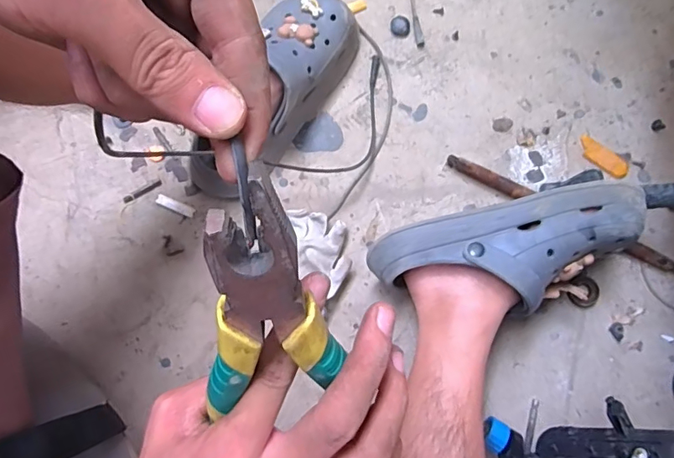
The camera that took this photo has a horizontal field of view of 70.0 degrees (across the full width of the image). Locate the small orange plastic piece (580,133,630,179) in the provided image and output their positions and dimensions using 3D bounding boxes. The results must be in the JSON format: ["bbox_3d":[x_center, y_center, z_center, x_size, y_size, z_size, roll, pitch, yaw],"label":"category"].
[{"bbox_3d":[0.326,-0.087,0.588,0.067,0.004,0.027,38,82,6],"label":"small orange plastic piece"}]

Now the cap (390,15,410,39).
[{"bbox_3d":[0.080,-0.257,0.612,0.025,0.004,0.028,20,81,3],"label":"cap"}]

